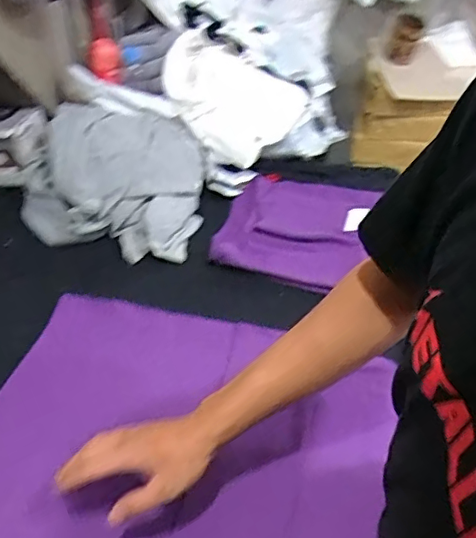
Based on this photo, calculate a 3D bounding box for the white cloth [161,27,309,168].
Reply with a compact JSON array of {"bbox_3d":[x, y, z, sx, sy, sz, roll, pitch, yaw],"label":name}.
[{"bbox_3d":[-0.023,-0.370,1.190,0.304,0.168,0.210,21,45,22],"label":"white cloth"}]

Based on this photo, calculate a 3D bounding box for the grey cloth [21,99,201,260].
[{"bbox_3d":[-0.234,-0.180,1.038,0.320,0.163,0.288,1,41,1],"label":"grey cloth"}]

